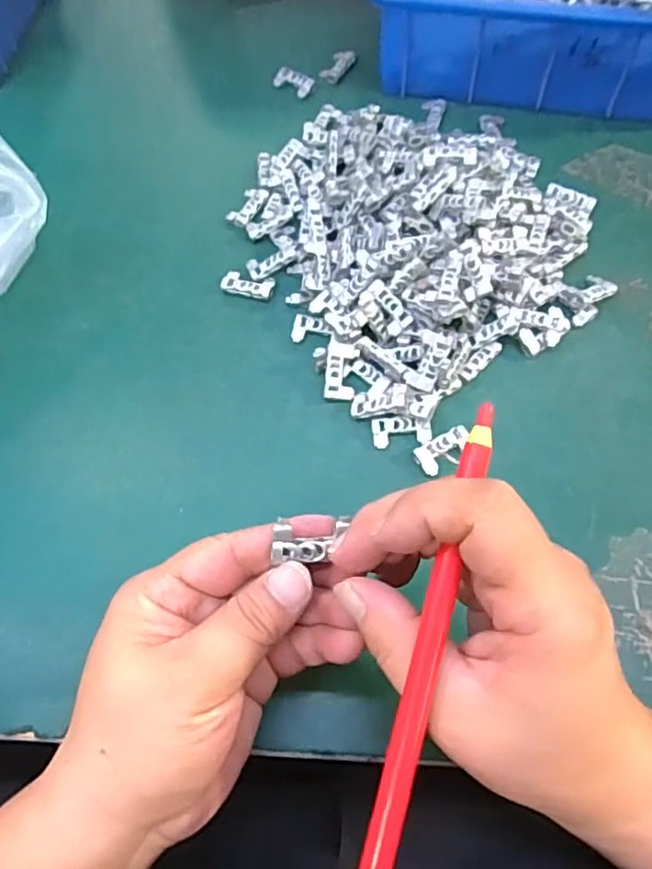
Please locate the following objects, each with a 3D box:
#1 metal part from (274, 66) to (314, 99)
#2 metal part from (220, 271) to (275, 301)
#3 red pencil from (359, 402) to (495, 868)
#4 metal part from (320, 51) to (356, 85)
[{"bbox_3d":[-0.023,-0.256,0.454,0.030,0.008,0.016,32,69,16],"label":"metal part"},{"bbox_3d":[-0.046,-0.088,0.370,0.030,0.005,0.015,15,66,9],"label":"metal part"},{"bbox_3d":[0.029,0.070,0.185,0.010,0.005,0.162,14,81,9],"label":"red pencil"},{"bbox_3d":[0.010,-0.273,0.459,0.015,0.005,0.034,31,69,16],"label":"metal part"}]

